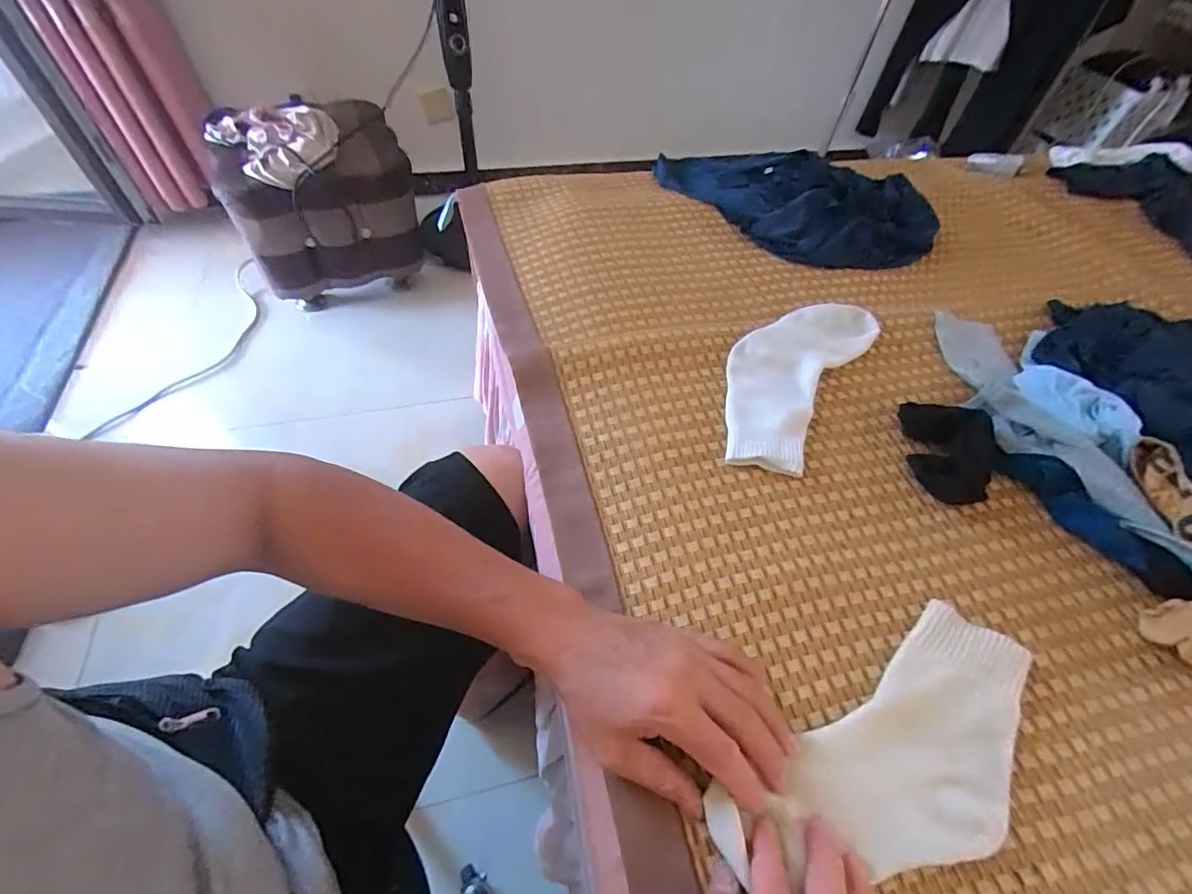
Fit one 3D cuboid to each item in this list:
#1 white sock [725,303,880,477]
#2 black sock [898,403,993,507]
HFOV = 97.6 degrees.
[{"bbox_3d":[0.203,-0.079,0.556,0.116,0.025,0.256,30,59,17],"label":"white sock"},{"bbox_3d":[0.336,0.001,0.495,0.081,0.033,0.104,17,56,9],"label":"black sock"}]

